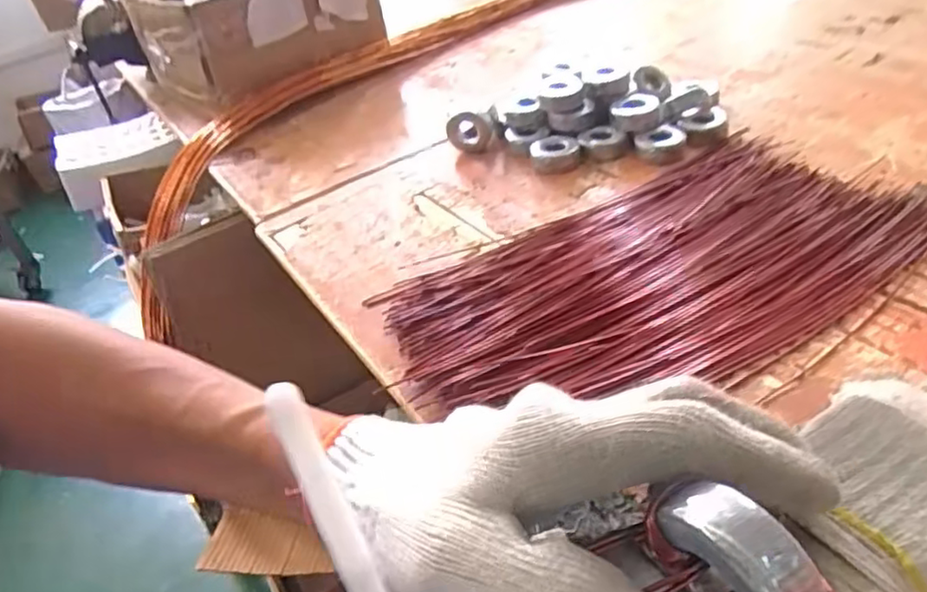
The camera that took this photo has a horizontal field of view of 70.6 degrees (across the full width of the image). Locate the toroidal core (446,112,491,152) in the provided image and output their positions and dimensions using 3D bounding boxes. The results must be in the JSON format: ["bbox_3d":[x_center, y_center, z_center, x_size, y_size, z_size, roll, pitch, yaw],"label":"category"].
[{"bbox_3d":[0.006,-0.188,0.760,0.050,0.045,0.022,-5,38,7],"label":"toroidal core"}]

